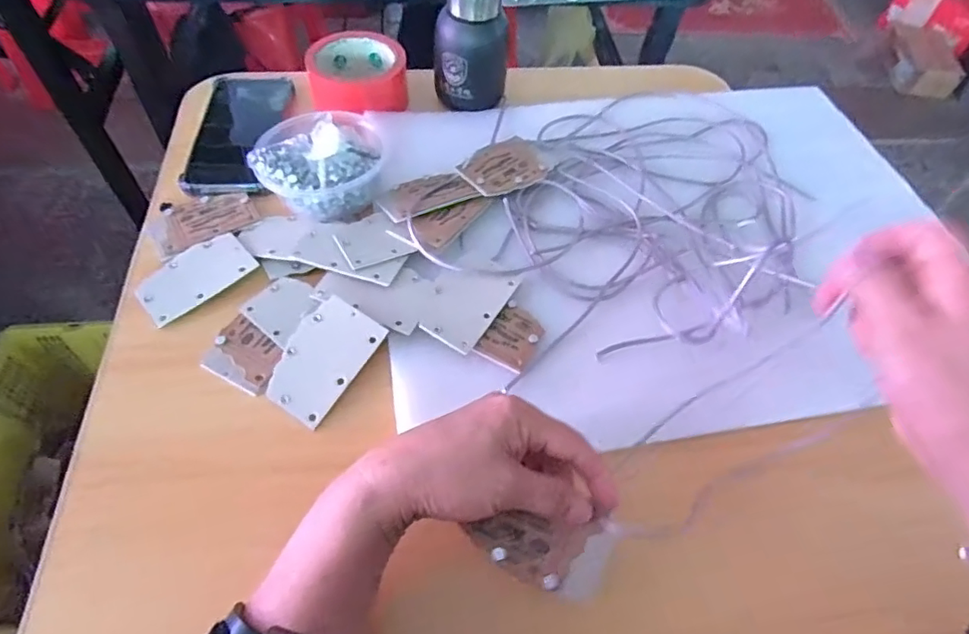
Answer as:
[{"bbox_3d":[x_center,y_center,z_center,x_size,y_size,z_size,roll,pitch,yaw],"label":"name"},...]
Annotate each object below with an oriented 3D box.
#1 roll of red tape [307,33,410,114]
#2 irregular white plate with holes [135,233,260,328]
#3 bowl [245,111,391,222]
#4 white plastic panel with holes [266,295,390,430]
[{"bbox_3d":[-0.128,-0.246,0.567,0.095,0.041,0.092,2,56,-3],"label":"roll of red tape"},{"bbox_3d":[-0.224,-0.033,0.433,0.050,0.006,0.083,40,62,21],"label":"irregular white plate with holes"},{"bbox_3d":[-0.137,-0.134,0.470,0.099,0.056,0.095,2,56,-3],"label":"bowl"},{"bbox_3d":[-0.113,0.029,0.391,0.053,0.004,0.083,31,71,9],"label":"white plastic panel with holes"}]

